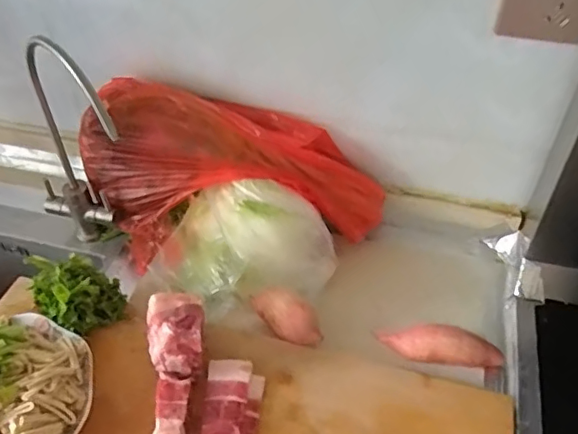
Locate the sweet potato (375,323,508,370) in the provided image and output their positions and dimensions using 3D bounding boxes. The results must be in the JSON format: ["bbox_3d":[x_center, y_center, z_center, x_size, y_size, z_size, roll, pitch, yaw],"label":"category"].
[{"bbox_3d":[0.168,0.143,0.615,0.134,0.031,0.036,5,46,6],"label":"sweet potato"}]

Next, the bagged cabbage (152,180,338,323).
[{"bbox_3d":[-0.057,0.038,0.683,0.191,0.122,0.139,-20,48,-17],"label":"bagged cabbage"}]

